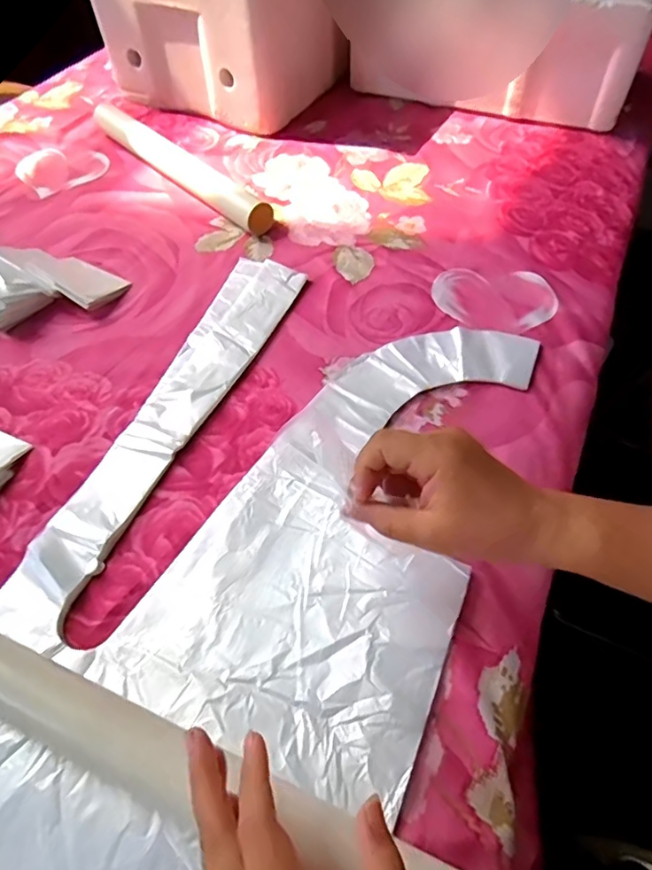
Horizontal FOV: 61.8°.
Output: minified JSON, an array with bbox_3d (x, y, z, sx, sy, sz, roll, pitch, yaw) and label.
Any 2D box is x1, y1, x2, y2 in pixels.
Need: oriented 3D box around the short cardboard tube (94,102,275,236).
[{"bbox_3d":[-0.194,-0.352,0.706,0.037,0.041,0.347,-38,62,-23],"label":"short cardboard tube"}]

